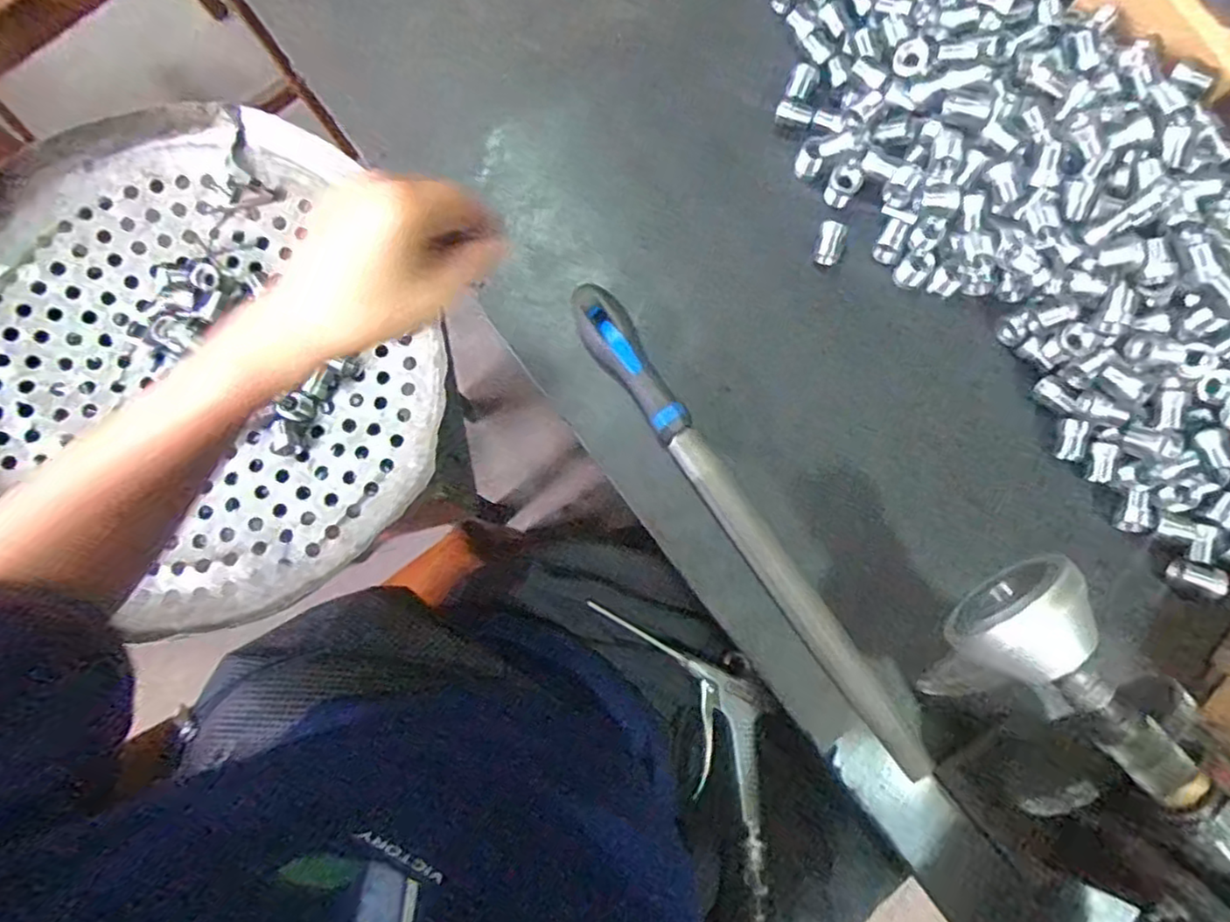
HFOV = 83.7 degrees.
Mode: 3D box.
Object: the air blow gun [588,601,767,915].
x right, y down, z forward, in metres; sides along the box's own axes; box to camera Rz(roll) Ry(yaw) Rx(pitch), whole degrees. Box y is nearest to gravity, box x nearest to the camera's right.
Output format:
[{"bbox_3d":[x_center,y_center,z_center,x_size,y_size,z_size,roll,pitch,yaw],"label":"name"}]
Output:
[{"bbox_3d":[0.075,0.199,0.528,0.077,0.020,0.231,-27,69,-14],"label":"air blow gun"}]

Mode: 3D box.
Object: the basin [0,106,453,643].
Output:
[{"bbox_3d":[-0.325,-0.060,0.493,0.363,0.057,0.364,0,80,1],"label":"basin"}]

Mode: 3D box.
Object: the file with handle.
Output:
[{"bbox_3d":[0.080,0.039,0.427,0.027,0.027,0.352,-34,81,-5],"label":"file with handle"}]

